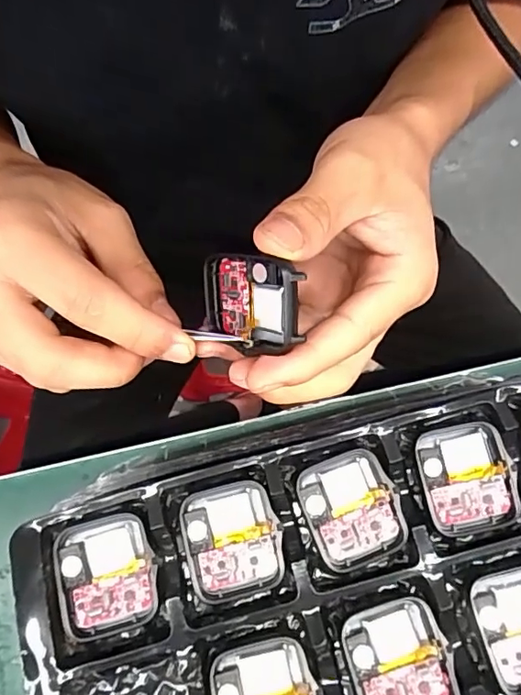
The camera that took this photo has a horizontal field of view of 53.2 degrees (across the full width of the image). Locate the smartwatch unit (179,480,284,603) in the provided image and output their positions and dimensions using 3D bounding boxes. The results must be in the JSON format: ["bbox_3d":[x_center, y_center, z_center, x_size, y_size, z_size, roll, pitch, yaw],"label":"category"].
[{"bbox_3d":[-0.011,0.077,0.209,0.037,0.007,0.043,-14,76,-3],"label":"smartwatch unit"}]

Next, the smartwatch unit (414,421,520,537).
[{"bbox_3d":[0.084,0.054,0.214,0.036,0.007,0.044,-10,76,-2],"label":"smartwatch unit"}]

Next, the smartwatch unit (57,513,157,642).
[{"bbox_3d":[-0.061,0.089,0.205,0.036,0.010,0.042,-13,76,-2],"label":"smartwatch unit"}]

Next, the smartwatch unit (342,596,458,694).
[{"bbox_3d":[0.053,0.121,0.195,0.036,0.010,0.043,-17,77,-3],"label":"smartwatch unit"}]

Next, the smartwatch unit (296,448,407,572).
[{"bbox_3d":[0.037,0.066,0.213,0.037,0.009,0.041,-22,77,-5],"label":"smartwatch unit"}]

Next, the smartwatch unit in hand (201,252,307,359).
[{"bbox_3d":[-0.004,-0.017,0.200,0.009,0.046,0.036,-19,113,-44],"label":"smartwatch unit in hand"}]

